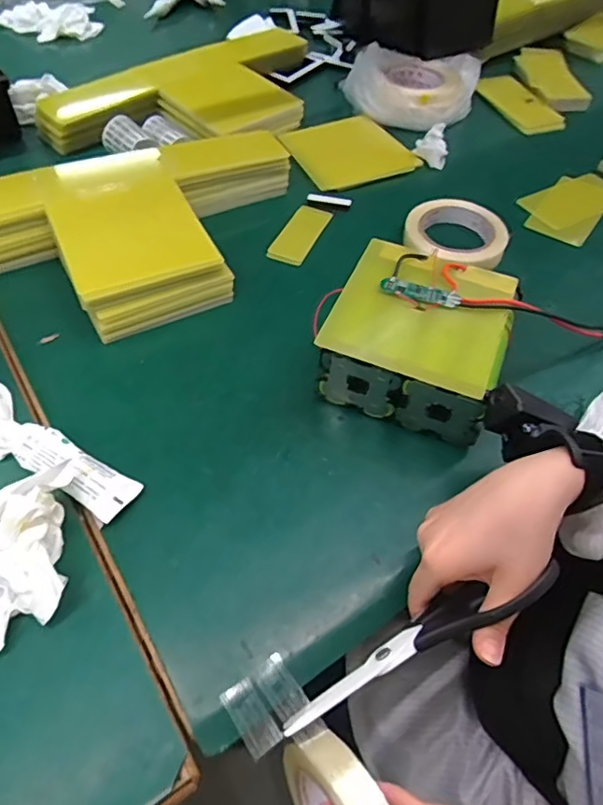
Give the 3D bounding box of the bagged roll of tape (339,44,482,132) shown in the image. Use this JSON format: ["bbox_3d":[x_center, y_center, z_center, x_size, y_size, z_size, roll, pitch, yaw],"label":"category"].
[{"bbox_3d":[0.157,-0.463,0.805,0.190,0.062,0.138,11,54,6],"label":"bagged roll of tape"}]

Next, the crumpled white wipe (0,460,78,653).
[{"bbox_3d":[-0.186,0.098,0.373,0.093,0.042,0.089,-27,59,-20],"label":"crumpled white wipe"}]

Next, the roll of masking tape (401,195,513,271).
[{"bbox_3d":[0.175,-0.190,0.628,0.113,0.025,0.112,1,53,-1],"label":"roll of masking tape"}]

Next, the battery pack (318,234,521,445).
[{"bbox_3d":[0.102,-0.054,0.488,0.141,0.085,0.141,19,55,12],"label":"battery pack"}]

